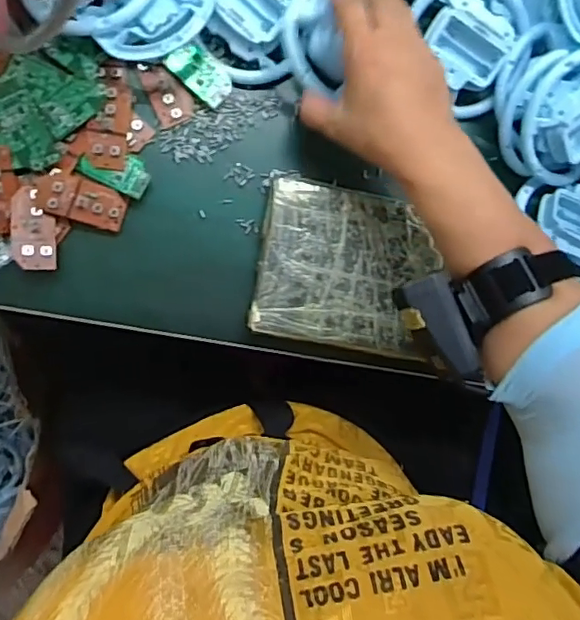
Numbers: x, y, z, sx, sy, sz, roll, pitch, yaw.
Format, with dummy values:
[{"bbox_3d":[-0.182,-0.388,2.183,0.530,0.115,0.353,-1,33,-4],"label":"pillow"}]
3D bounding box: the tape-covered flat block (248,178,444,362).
[{"bbox_3d":[0.043,-0.032,0.453,0.135,0.026,0.119,11,90,-9],"label":"tape-covered flat block"}]

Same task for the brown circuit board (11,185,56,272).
[{"bbox_3d":[-0.184,-0.059,0.409,0.029,0.007,0.060,-2,82,-28],"label":"brown circuit board"}]

